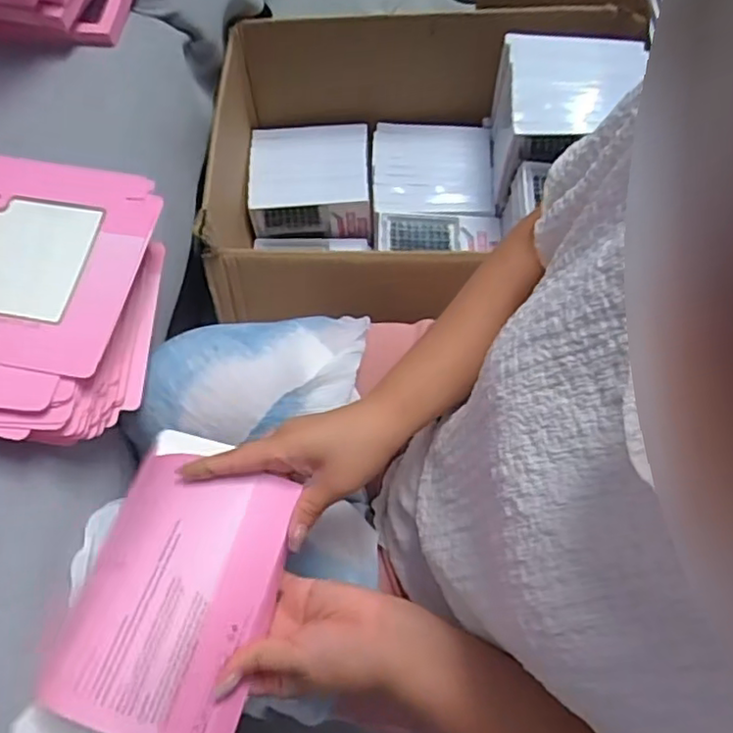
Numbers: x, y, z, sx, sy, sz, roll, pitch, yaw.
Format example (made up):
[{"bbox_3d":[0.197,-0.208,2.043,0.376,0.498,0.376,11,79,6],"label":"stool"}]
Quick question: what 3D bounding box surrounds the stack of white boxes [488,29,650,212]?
[{"bbox_3d":[0.255,-0.321,0.844,0.164,0.160,0.145,5,69,3],"label":"stack of white boxes"}]

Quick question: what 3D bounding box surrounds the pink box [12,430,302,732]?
[{"bbox_3d":[-0.132,0.160,0.441,0.146,0.073,0.226,16,70,8],"label":"pink box"}]

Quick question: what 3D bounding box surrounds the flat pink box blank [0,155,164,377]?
[{"bbox_3d":[-0.307,-0.094,0.518,0.246,0.012,0.181,10,69,5],"label":"flat pink box blank"}]

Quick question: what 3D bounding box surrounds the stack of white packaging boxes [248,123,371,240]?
[{"bbox_3d":[-0.084,-0.286,0.970,0.175,0.092,0.139,0,68,2],"label":"stack of white packaging boxes"}]

